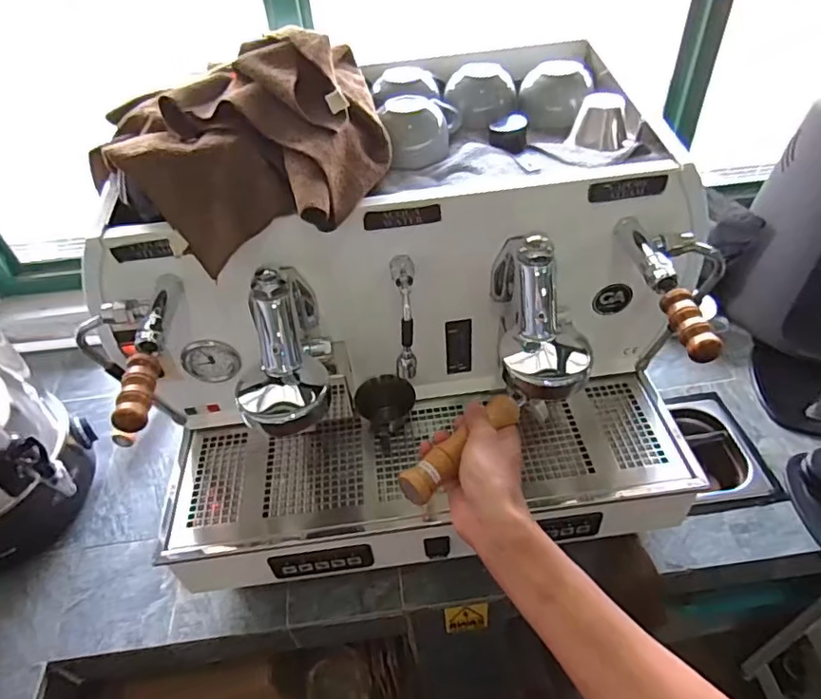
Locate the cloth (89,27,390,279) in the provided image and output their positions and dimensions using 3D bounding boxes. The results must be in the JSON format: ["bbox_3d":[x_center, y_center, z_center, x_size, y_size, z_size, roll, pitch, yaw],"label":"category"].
[{"bbox_3d":[-0.171,-0.216,0.570,0.305,0.134,0.263,-17,46,-11],"label":"cloth"}]

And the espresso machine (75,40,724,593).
[{"bbox_3d":[-0.003,-0.020,0.689,0.656,0.437,0.479,-6,44,0],"label":"espresso machine"}]

